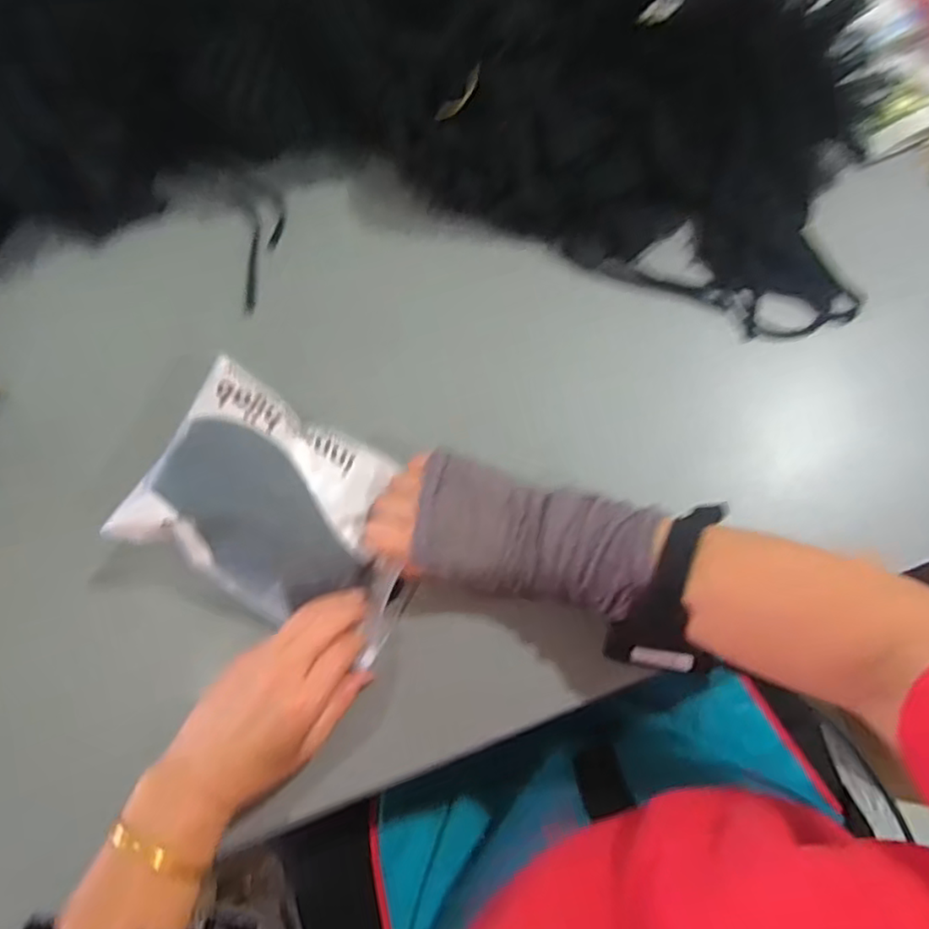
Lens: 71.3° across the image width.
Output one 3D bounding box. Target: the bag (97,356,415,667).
[{"bbox_3d":[-0.127,0.033,0.476,0.196,0.035,0.137,31,77,-9],"label":"bag"}]

